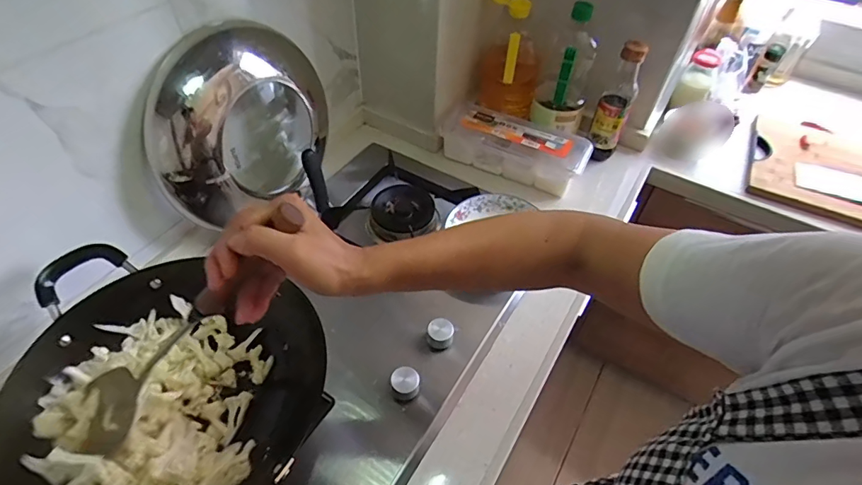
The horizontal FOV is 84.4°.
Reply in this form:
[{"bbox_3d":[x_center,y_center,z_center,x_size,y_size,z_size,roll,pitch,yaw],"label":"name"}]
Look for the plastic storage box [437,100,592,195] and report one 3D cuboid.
[{"bbox_3d":[0.161,-0.184,0.900,0.261,0.072,0.101,24,53,16],"label":"plastic storage box"}]

